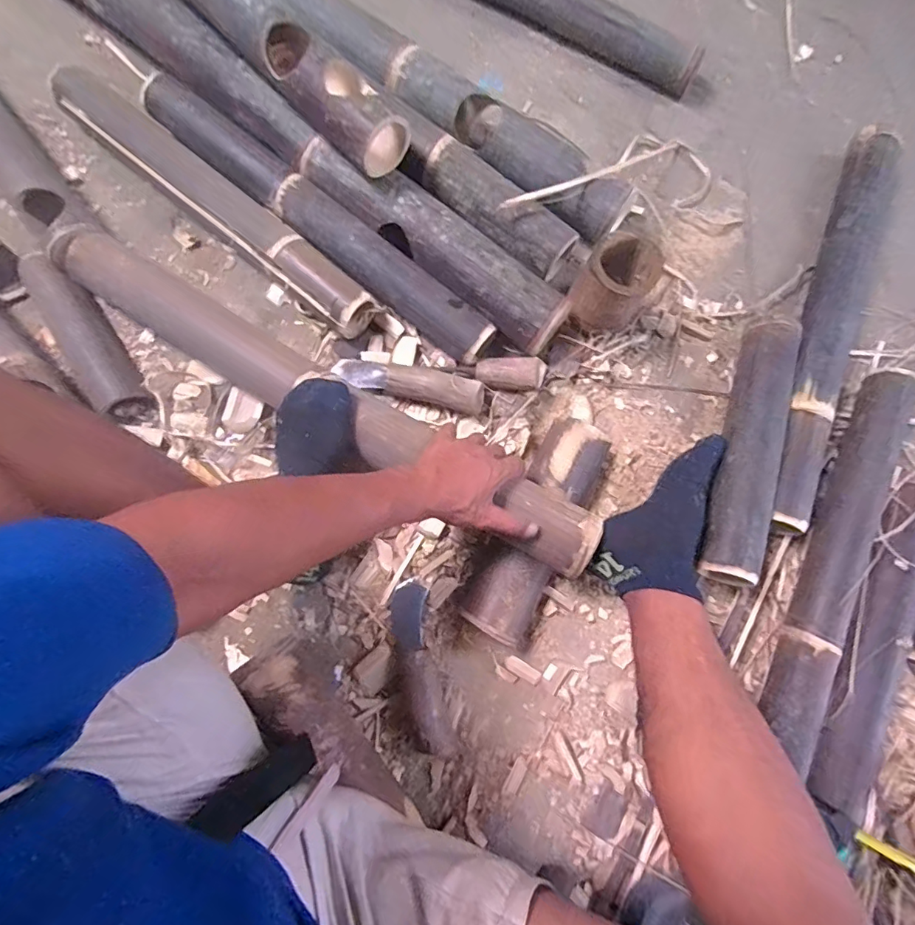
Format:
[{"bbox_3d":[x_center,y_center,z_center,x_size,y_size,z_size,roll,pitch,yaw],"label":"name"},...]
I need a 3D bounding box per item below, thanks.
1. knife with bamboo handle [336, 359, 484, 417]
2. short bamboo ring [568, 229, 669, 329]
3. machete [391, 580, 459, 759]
[{"bbox_3d":[-0.063,-0.108,0.639,0.197,0.036,0.048,16,79,4],"label":"knife with bamboo handle"},{"bbox_3d":[0.201,-0.226,0.642,0.090,0.118,0.099,35,81,7],"label":"short bamboo ring"},{"bbox_3d":[-0.044,0.246,0.584,0.052,0.045,0.207,-12,79,-2],"label":"machete"}]

